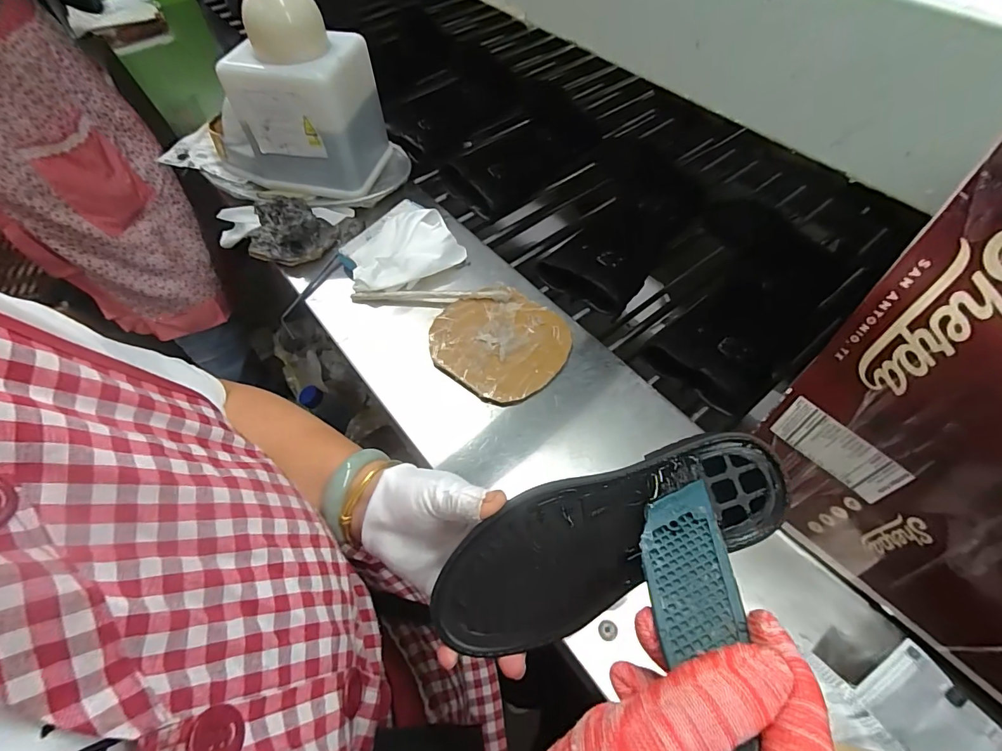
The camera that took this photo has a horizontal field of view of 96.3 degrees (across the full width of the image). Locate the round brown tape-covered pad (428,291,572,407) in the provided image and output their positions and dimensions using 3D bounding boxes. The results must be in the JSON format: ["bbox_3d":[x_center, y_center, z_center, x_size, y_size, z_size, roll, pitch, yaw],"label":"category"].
[{"bbox_3d":[-0.002,-0.040,0.525,0.152,0.018,0.142,-1,58,1],"label":"round brown tape-covered pad"}]

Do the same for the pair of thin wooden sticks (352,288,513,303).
[{"bbox_3d":[-0.088,-0.099,0.558,0.195,0.015,0.018,-1,58,1],"label":"pair of thin wooden sticks"}]

